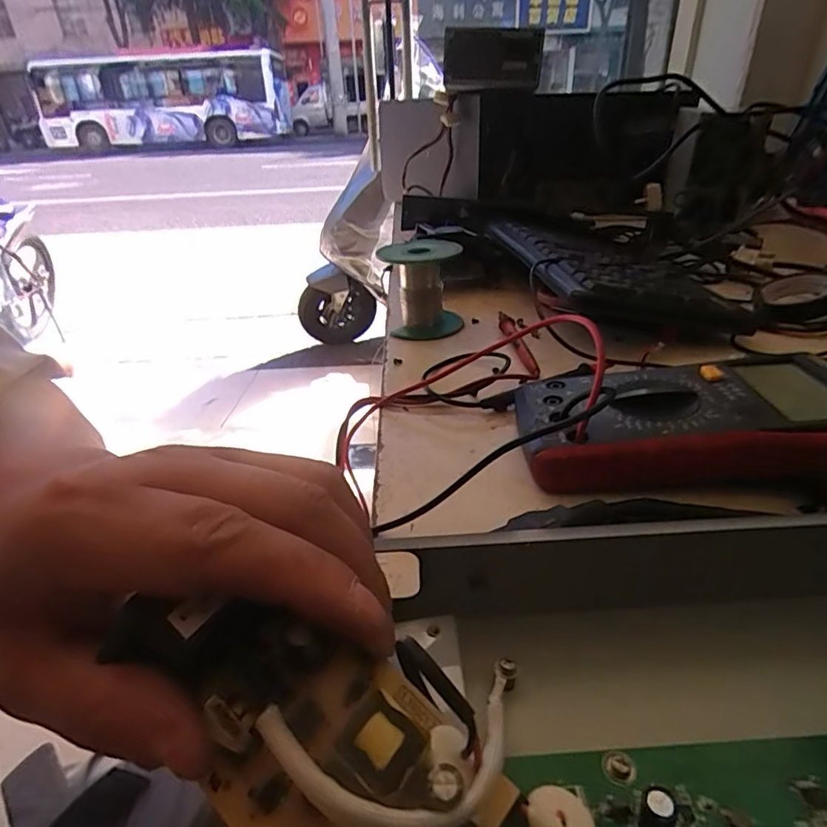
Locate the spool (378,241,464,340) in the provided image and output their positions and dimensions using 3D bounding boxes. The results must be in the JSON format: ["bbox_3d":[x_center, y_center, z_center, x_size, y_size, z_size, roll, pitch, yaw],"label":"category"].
[{"bbox_3d":[0.007,-0.106,0.443,0.061,0.070,0.062,-2,31,1],"label":"spool"}]

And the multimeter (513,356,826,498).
[{"bbox_3d":[0.135,0.007,0.259,0.158,0.033,0.088,0,31,4],"label":"multimeter"}]

